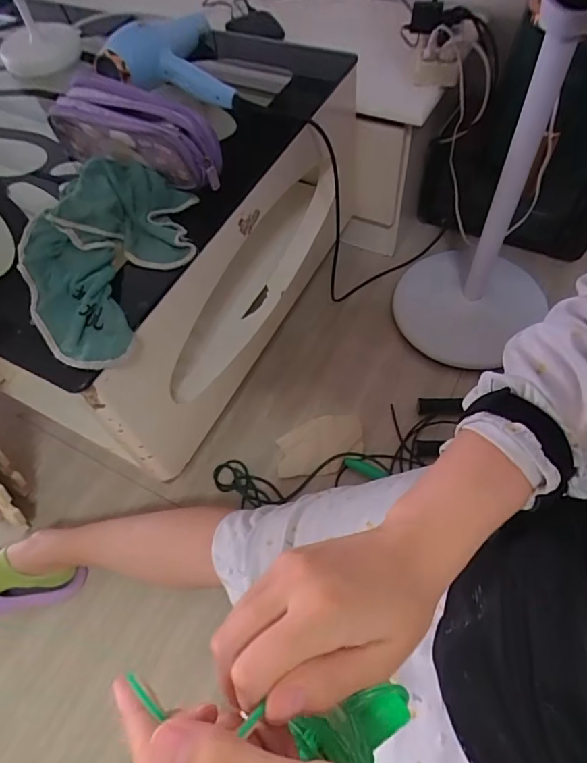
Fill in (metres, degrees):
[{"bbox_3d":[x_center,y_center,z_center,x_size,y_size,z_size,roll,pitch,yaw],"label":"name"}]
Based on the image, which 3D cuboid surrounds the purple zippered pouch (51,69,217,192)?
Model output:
[{"bbox_3d":[-0.198,-0.305,0.598,0.218,0.082,0.068,26,64,19],"label":"purple zippered pouch"}]

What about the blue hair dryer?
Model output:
[{"bbox_3d":[-0.193,-0.468,0.710,0.165,0.084,0.173,-17,59,-5],"label":"blue hair dryer"}]

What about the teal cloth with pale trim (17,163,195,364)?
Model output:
[{"bbox_3d":[-0.227,-0.153,0.557,0.185,0.063,0.254,18,62,15],"label":"teal cloth with pale trim"}]

